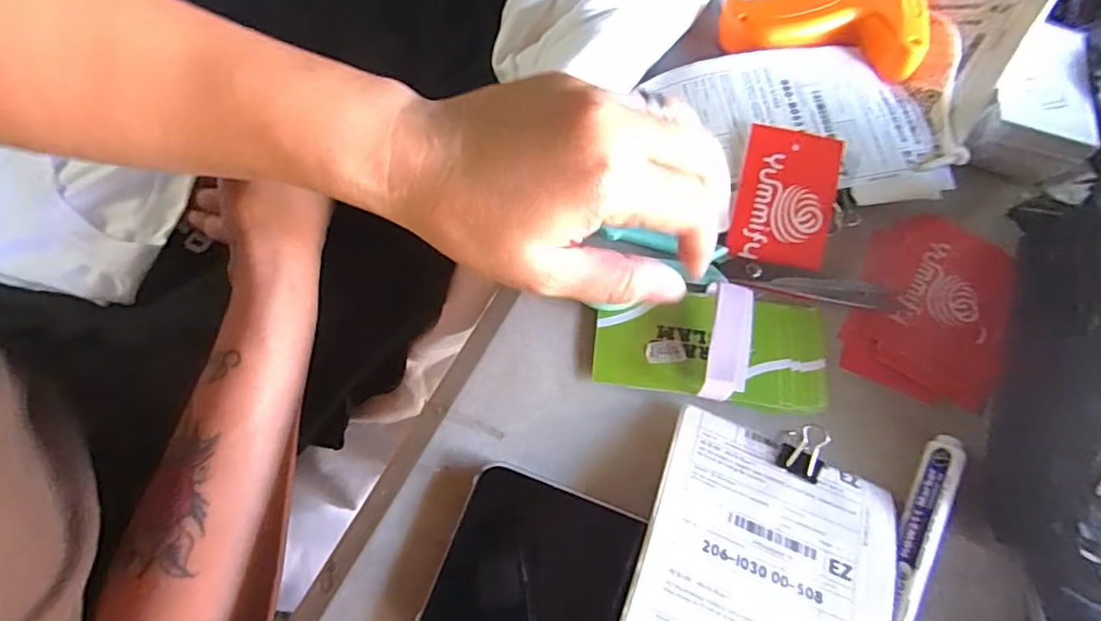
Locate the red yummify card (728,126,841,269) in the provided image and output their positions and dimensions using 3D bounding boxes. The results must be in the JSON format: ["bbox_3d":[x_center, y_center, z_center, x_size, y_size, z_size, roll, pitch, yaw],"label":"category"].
[{"bbox_3d":[0.125,-0.060,0.300,0.049,0.004,0.073,14,83,3],"label":"red yummify card"}]

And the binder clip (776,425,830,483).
[{"bbox_3d":[0.114,0.064,0.257,0.020,0.017,0.023,29,69,9],"label":"binder clip"}]

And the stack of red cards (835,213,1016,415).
[{"bbox_3d":[0.198,-0.004,0.295,0.076,0.009,0.105,23,68,7],"label":"stack of red cards"}]

